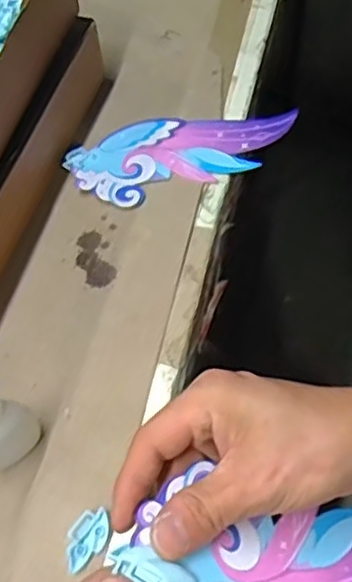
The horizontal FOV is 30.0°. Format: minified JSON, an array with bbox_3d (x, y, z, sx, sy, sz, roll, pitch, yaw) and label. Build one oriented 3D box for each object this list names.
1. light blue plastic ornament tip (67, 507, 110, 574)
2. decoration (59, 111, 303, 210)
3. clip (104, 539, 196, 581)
[{"bbox_3d":[-0.047,0.129,0.343,0.018,0.006,0.032,30,65,19],"label":"light blue plastic ornament tip"},{"bbox_3d":[0.006,-0.105,0.486,0.165,0.007,0.071,-18,60,-7],"label":"decoration"},{"bbox_3d":[-0.010,0.117,0.275,0.037,0.008,0.016,24,63,2],"label":"clip"}]

